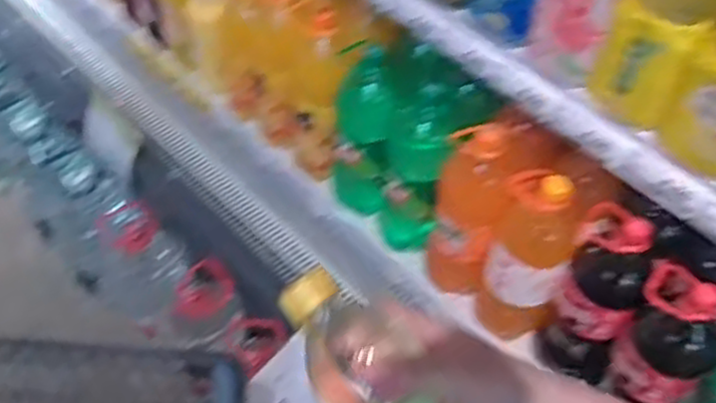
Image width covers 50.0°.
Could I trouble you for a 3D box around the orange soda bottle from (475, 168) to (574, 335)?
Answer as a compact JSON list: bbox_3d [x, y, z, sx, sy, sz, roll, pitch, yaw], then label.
[{"bbox_3d":[0.233,0.085,1.062,0.117,0.306,0.108,13,54,8],"label":"orange soda bottle"}]

